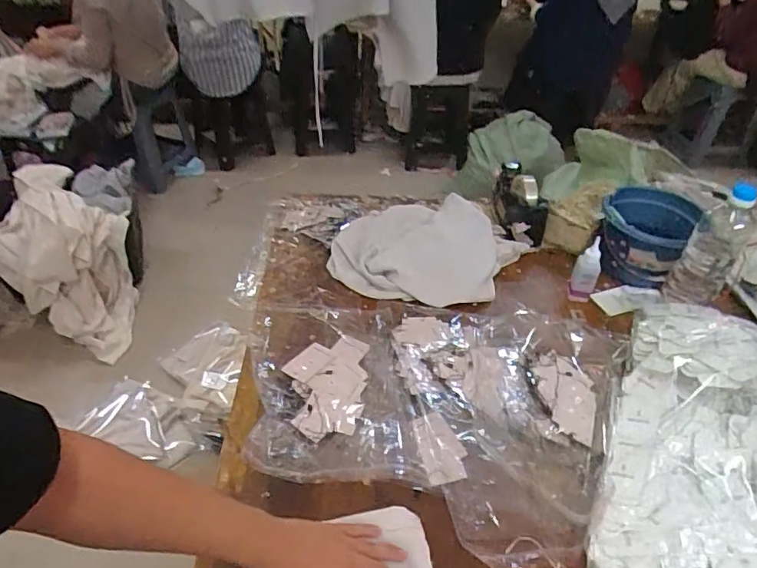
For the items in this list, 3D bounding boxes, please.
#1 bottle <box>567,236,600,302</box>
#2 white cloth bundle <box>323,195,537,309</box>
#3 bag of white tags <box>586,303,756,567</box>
[{"bbox_3d":[0.378,-0.021,0.919,0.046,0.120,0.028,22,45,22],"label":"bottle"},{"bbox_3d":[0.102,-0.088,1.028,0.379,0.061,0.317,5,41,3],"label":"white cloth bundle"},{"bbox_3d":[0.428,0.214,0.656,0.239,0.115,0.498,17,43,17],"label":"bag of white tags"}]

